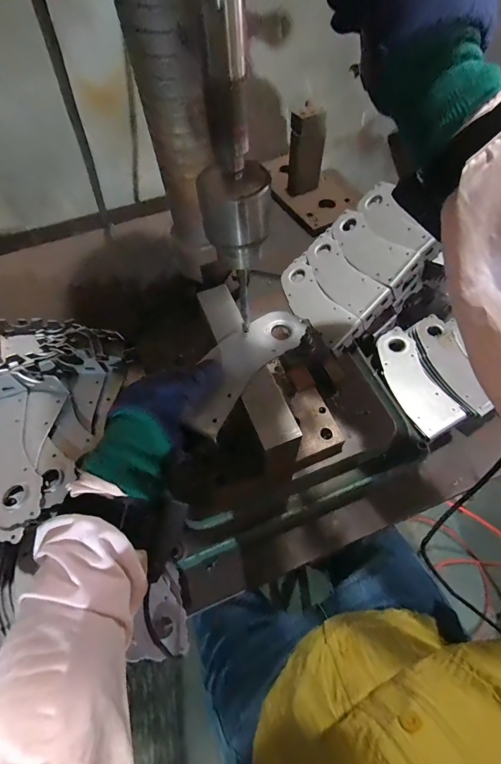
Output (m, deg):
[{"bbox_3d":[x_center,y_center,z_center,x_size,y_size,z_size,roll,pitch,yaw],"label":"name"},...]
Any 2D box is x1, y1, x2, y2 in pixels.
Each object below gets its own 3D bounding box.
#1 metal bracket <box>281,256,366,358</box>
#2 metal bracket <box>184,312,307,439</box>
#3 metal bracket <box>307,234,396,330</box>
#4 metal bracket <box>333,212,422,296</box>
[{"bbox_3d":[0.106,-0.126,0.534,0.065,0.023,0.182,-35,62,8],"label":"metal bracket"},{"bbox_3d":[-0.010,-0.018,0.351,0.071,0.015,0.165,29,65,16],"label":"metal bracket"},{"bbox_3d":[0.150,-0.168,0.539,0.068,0.030,0.183,-36,59,7],"label":"metal bracket"},{"bbox_3d":[0.195,-0.211,0.538,0.069,0.044,0.187,-37,55,14],"label":"metal bracket"}]

